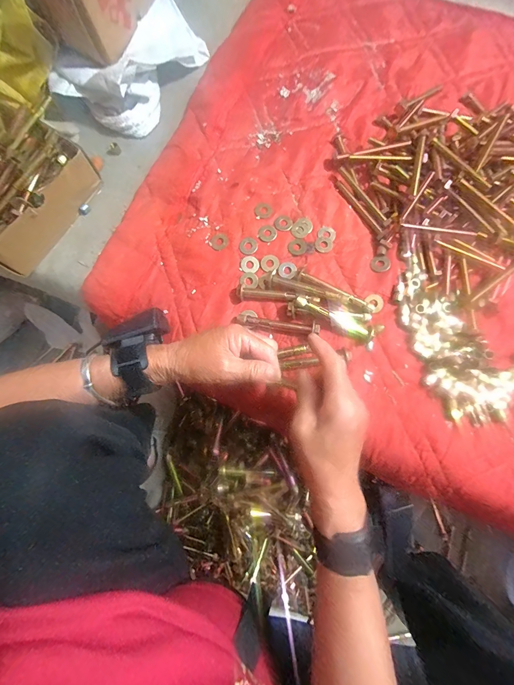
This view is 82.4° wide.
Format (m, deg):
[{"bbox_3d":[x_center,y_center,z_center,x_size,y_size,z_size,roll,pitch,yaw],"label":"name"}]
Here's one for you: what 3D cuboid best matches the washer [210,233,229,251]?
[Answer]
[{"bbox_3d":[-0.052,-0.139,0.403,0.025,0.004,0.023,-36,80,-9],"label":"washer"}]

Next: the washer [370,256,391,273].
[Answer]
[{"bbox_3d":[0.166,-0.106,0.393,0.025,0.004,0.026,0,77,-1],"label":"washer"}]

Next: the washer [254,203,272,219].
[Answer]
[{"bbox_3d":[0.009,-0.185,0.409,0.023,0.004,0.023,0,77,-1],"label":"washer"}]

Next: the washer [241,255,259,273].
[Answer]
[{"bbox_3d":[-0.009,-0.107,0.399,0.024,0.004,0.025,0,77,-1],"label":"washer"}]

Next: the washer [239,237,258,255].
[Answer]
[{"bbox_3d":[-0.012,-0.133,0.399,0.023,0.004,0.025,0,77,-1],"label":"washer"}]

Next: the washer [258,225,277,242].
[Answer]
[{"bbox_3d":[0.014,-0.151,0.404,0.025,0.004,0.025,0,77,-1],"label":"washer"}]

